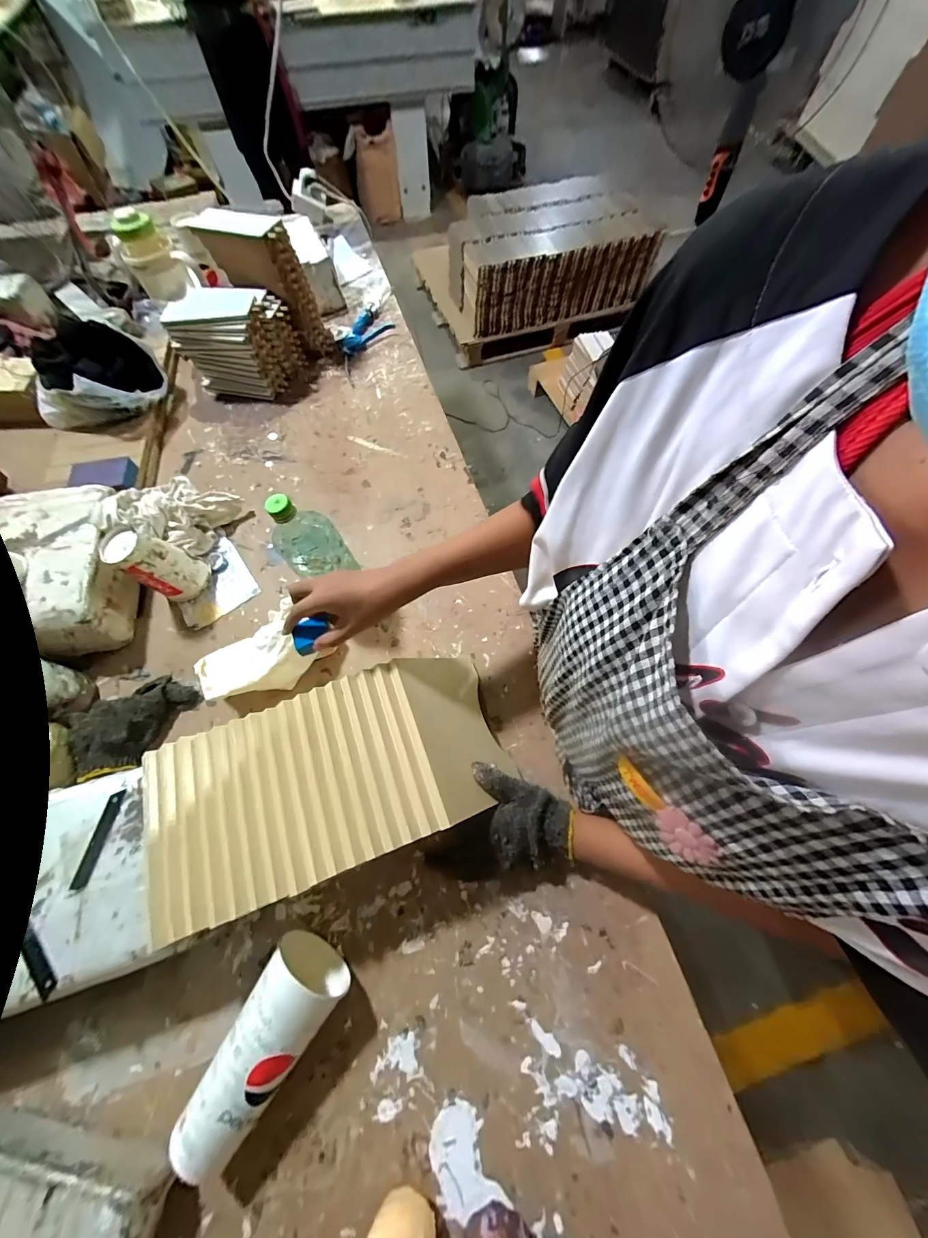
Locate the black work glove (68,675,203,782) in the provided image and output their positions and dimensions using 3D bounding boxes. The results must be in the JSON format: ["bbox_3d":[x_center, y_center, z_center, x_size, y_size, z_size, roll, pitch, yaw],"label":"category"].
[{"bbox_3d":[-0.449,0.140,0.539,0.135,0.060,0.108,-30,67,-10],"label":"black work glove"}]

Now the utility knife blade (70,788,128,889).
[{"bbox_3d":[-0.393,0.235,0.419,0.017,0.004,0.093,4,65,5],"label":"utility knife blade"}]

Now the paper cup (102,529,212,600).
[{"bbox_3d":[-0.471,-0.088,0.606,0.073,0.120,0.080,-1,65,3],"label":"paper cup"}]

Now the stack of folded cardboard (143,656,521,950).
[{"bbox_3d":[-0.148,0.187,0.468,0.387,0.105,0.191,-21,66,-6],"label":"stack of folded cardboard"}]

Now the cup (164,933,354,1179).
[{"bbox_3d":[-0.199,0.411,0.385,0.076,0.080,0.174,36,72,18],"label":"cup"}]

